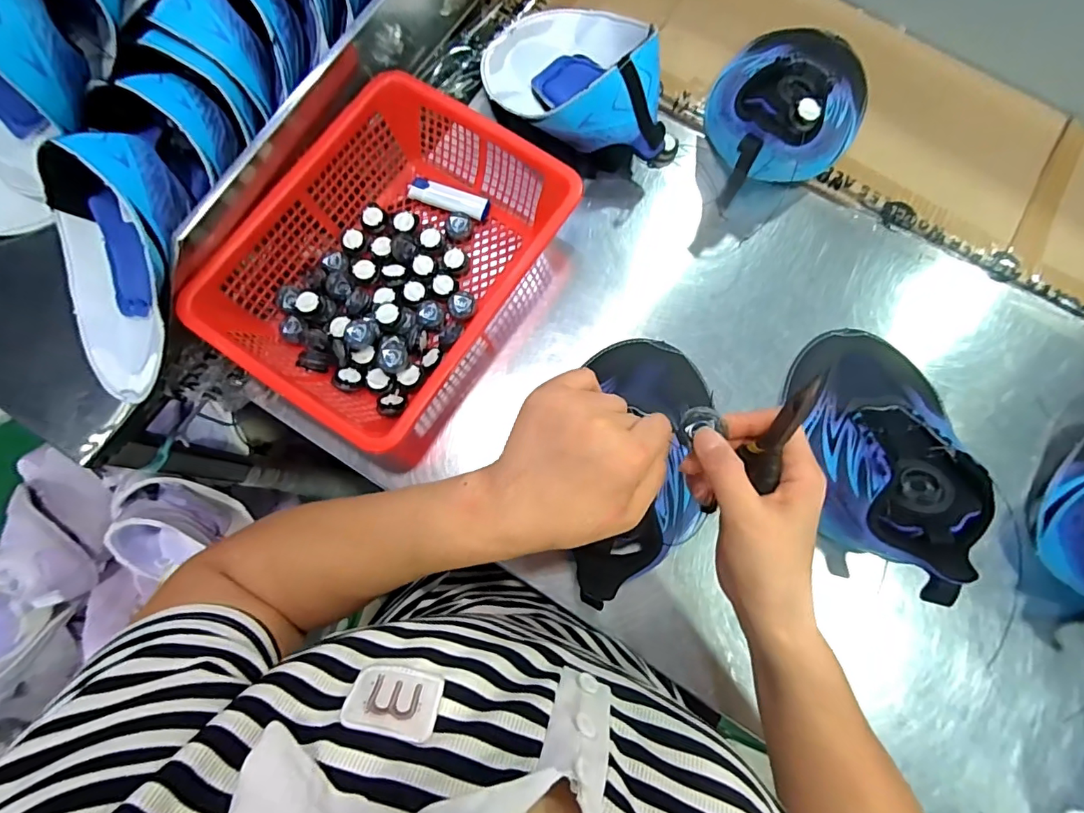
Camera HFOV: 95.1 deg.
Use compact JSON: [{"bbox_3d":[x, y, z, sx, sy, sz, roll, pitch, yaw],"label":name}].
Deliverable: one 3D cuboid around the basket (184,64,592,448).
[{"bbox_3d":[-0.135,-0.135,0.466,0.231,0.079,0.309,32,79,8],"label":"basket"}]

